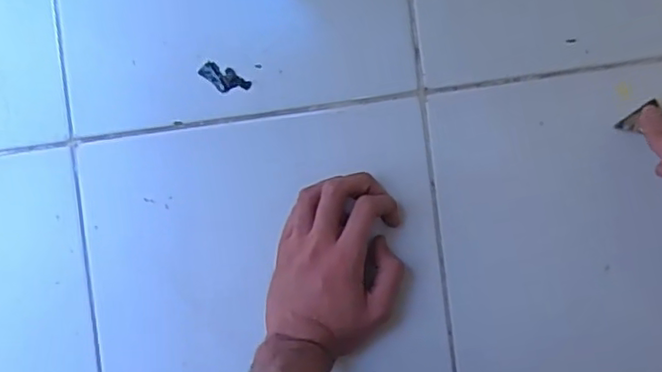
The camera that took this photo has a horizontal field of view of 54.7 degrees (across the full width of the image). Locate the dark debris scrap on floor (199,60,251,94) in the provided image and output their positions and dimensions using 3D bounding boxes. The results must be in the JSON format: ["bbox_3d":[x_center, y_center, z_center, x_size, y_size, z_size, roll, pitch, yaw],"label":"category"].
[{"bbox_3d":[-0.088,-0.089,0.529,0.043,0.004,0.020,37,97,6],"label":"dark debris scrap on floor"}]

